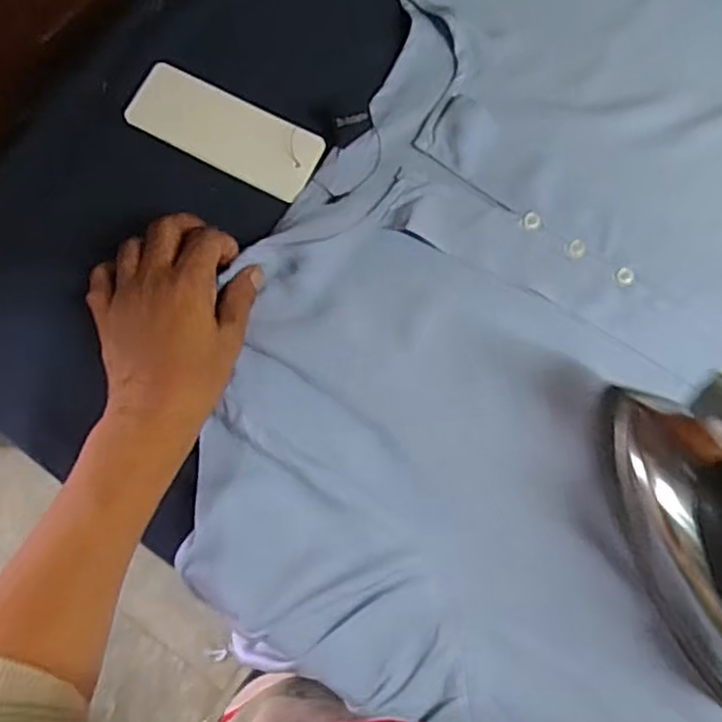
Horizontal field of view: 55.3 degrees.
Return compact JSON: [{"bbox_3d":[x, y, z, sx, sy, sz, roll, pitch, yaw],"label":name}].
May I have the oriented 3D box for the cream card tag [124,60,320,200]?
[{"bbox_3d":[-0.084,-0.145,0.433,0.119,0.008,0.045,27,92,2],"label":"cream card tag"}]

